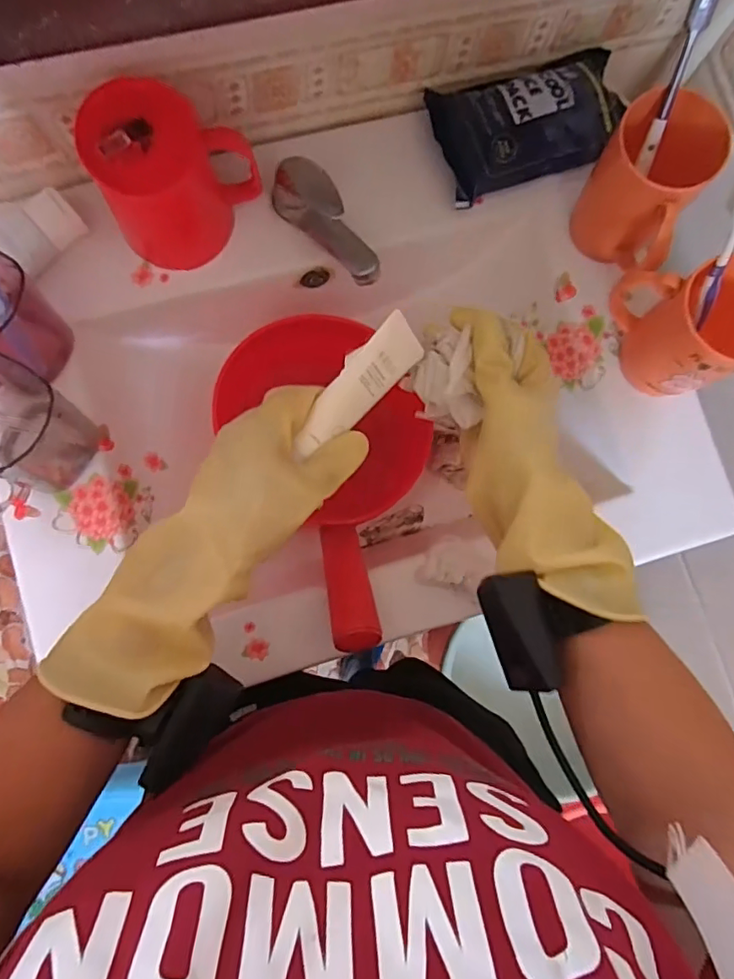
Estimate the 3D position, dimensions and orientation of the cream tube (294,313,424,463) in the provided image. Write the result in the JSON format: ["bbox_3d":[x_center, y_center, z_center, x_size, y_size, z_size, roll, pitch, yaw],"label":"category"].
[{"bbox_3d":[-0.009,-0.071,0.376,0.109,0.024,0.039,-48,129,-9],"label":"cream tube"}]

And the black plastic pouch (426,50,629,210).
[{"bbox_3d":[0.153,-0.335,0.492,0.182,0.030,0.103,-20,85,-7],"label":"black plastic pouch"}]

